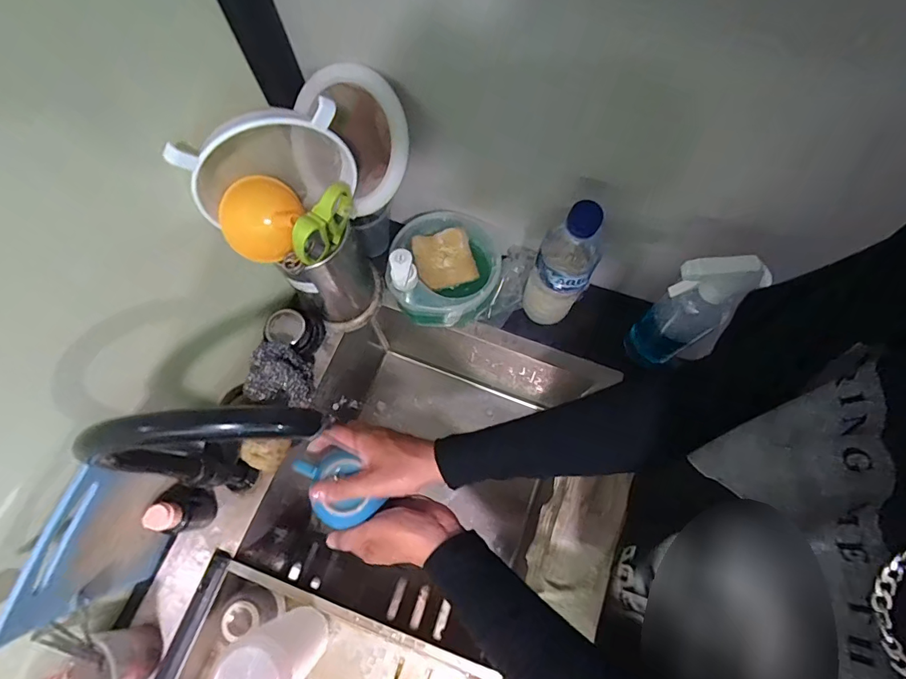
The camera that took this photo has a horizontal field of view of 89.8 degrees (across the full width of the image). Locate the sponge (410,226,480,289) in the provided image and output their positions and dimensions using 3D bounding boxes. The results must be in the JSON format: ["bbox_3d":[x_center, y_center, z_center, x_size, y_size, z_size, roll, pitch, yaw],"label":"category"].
[{"bbox_3d":[-0.013,-0.109,0.595,0.073,0.024,0.076,-14,70,-3],"label":"sponge"}]

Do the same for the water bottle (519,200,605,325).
[{"bbox_3d":[0.125,-0.078,0.531,0.063,0.224,0.056,31,74,12],"label":"water bottle"}]

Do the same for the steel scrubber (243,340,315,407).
[{"bbox_3d":[-0.208,0.047,0.560,0.068,0.077,0.075,25,73,10],"label":"steel scrubber"}]

